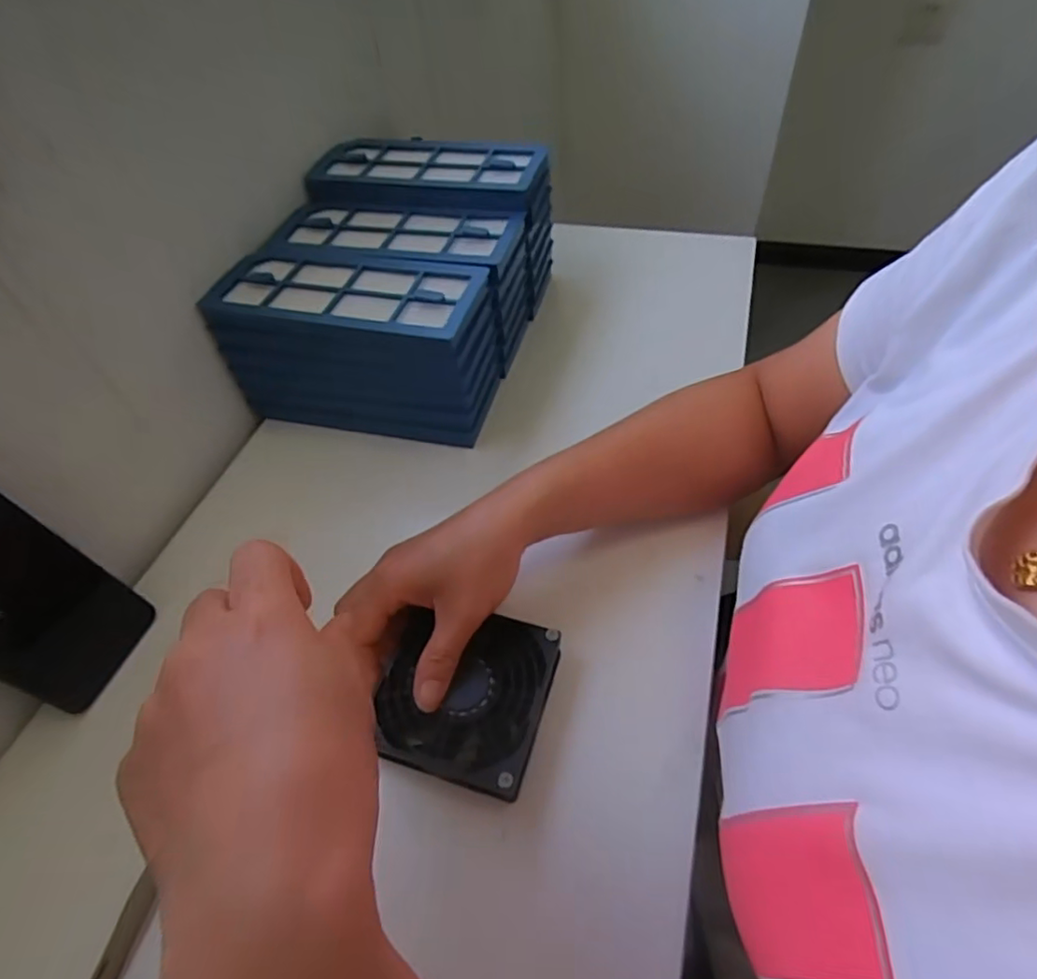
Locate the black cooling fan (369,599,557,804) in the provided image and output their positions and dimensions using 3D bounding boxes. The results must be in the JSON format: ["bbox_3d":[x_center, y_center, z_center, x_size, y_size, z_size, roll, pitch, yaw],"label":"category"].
[{"bbox_3d":[-0.034,0.118,0.348,0.099,0.028,0.093,11,53,15],"label":"black cooling fan"}]

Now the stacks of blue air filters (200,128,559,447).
[{"bbox_3d":[-0.101,-0.188,0.537,0.205,0.127,0.265,10,53,14],"label":"stacks of blue air filters"}]

